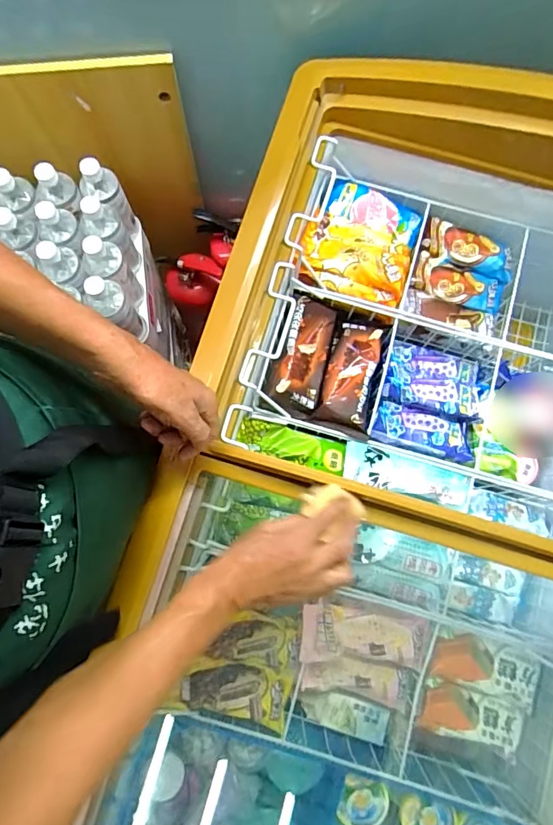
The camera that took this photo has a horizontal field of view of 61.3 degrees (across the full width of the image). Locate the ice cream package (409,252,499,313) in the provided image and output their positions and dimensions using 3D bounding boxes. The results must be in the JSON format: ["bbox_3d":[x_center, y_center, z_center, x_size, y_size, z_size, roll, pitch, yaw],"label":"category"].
[{"bbox_3d":[0.309,-0.218,0.797,0.154,0.029,0.068,18,80,3],"label":"ice cream package"}]

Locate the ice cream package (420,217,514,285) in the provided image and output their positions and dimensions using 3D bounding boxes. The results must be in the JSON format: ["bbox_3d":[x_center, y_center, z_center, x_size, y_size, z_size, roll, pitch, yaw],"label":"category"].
[{"bbox_3d":[0.330,-0.281,0.801,0.160,0.025,0.069,19,80,3],"label":"ice cream package"}]

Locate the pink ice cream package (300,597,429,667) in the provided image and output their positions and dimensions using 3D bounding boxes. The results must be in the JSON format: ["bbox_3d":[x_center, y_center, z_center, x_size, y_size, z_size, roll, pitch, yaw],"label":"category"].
[{"bbox_3d":[0.122,0.312,0.649,0.174,0.019,0.076,6,79,0],"label":"pink ice cream package"}]

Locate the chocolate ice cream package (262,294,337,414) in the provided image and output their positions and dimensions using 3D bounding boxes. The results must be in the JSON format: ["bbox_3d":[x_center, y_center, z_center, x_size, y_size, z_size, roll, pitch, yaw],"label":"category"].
[{"bbox_3d":[0.042,-0.093,0.739,0.085,0.020,0.178,22,74,-21],"label":"chocolate ice cream package"}]

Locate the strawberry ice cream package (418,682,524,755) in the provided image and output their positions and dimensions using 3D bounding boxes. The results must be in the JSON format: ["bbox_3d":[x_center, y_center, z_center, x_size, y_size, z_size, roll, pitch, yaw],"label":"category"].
[{"bbox_3d":[0.273,0.425,0.652,0.146,0.023,0.066,14,80,2],"label":"strawberry ice cream package"}]

